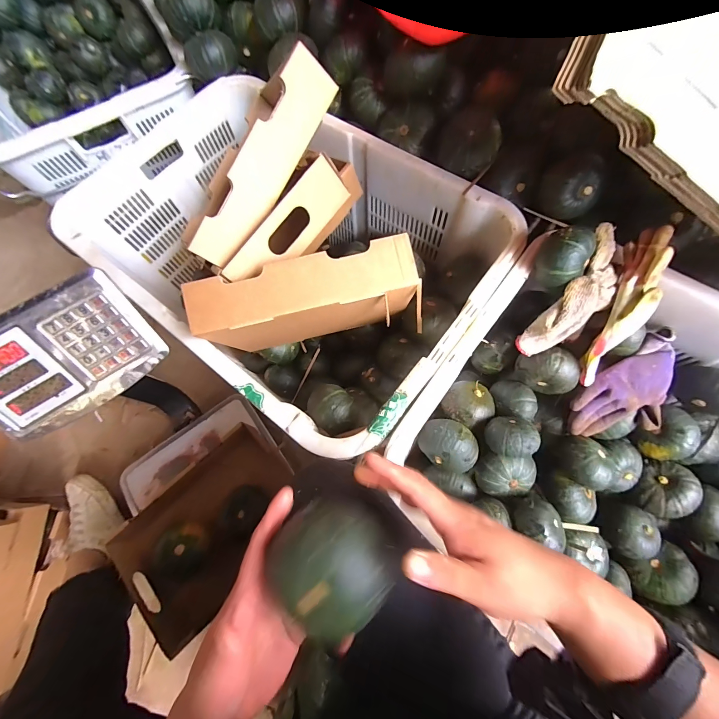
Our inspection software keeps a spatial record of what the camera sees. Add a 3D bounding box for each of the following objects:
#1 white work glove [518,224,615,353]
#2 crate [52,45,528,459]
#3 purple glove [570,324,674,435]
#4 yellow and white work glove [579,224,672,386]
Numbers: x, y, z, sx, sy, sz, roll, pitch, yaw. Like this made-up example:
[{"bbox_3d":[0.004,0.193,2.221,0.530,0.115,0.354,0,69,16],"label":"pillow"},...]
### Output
[{"bbox_3d":[0.290,-0.079,0.430,0.059,0.034,0.186,36,111,14],"label":"white work glove"},{"bbox_3d":[-0.129,-0.194,0.578,0.687,0.331,0.460,36,76,14],"label":"crate"},{"bbox_3d":[0.407,0.055,0.477,0.181,0.077,0.116,-33,72,-9],"label":"purple glove"},{"bbox_3d":[0.347,-0.063,0.436,0.042,0.073,0.218,17,108,9],"label":"yellow and white work glove"}]

